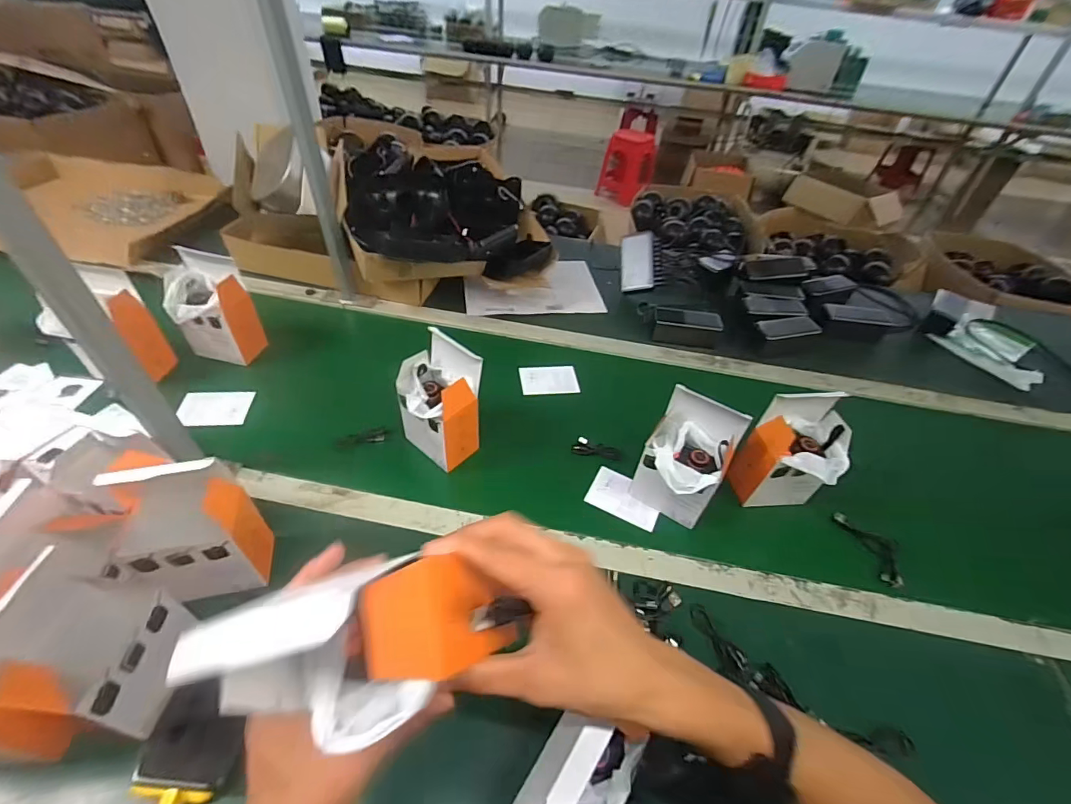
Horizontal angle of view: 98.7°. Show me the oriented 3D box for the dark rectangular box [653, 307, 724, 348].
[{"bbox_3d":[0.303,-0.150,0.930,0.134,0.057,0.052,4,44,-1],"label":"dark rectangular box"}]

